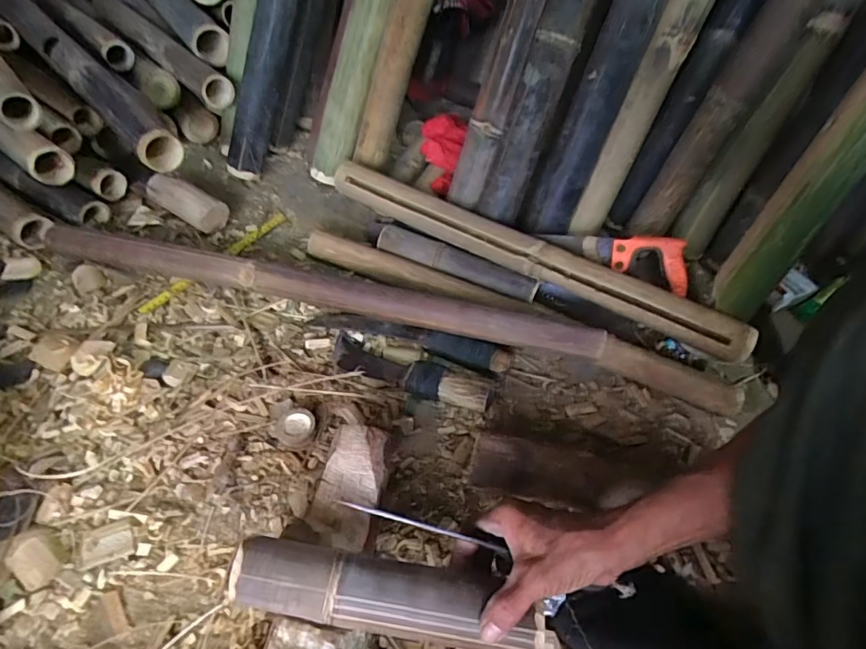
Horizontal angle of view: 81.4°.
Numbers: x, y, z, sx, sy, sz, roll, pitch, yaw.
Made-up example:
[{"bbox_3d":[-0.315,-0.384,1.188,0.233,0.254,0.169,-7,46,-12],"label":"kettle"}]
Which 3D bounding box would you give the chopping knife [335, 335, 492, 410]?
[{"bbox_3d":[-0.035,0.062,0.672,0.231,0.042,0.056,21,50,14],"label":"chopping knife"}]

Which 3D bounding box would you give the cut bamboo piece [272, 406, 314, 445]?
[{"bbox_3d":[-0.172,0.125,0.619,0.054,0.022,0.047,8,48,2],"label":"cut bamboo piece"}]

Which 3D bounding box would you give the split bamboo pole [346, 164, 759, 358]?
[{"bbox_3d":[0.121,-0.115,0.754,0.647,0.045,0.043,26,51,18],"label":"split bamboo pole"}]

